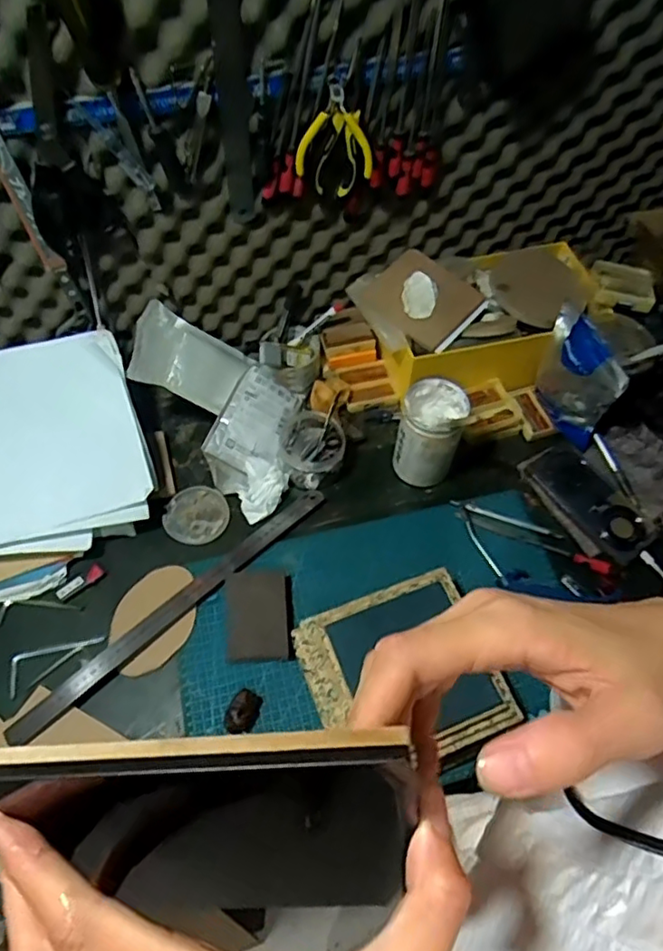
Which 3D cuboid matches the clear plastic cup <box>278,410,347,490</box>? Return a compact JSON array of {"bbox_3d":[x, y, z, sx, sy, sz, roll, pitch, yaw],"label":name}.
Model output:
[{"bbox_3d":[-0.024,-0.034,0.779,0.085,0.050,0.092,-2,60,-1],"label":"clear plastic cup"}]

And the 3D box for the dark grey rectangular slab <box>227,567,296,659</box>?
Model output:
[{"bbox_3d":[-0.082,0.151,0.684,0.074,0.026,0.108,-6,60,-4],"label":"dark grey rectangular slab"}]

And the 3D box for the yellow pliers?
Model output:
[{"bbox_3d":[0.003,-0.347,0.615,0.079,0.083,0.015,5,60,3],"label":"yellow pliers"}]

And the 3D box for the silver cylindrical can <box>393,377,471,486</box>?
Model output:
[{"bbox_3d":[0.118,-0.051,0.740,0.071,0.132,0.074,0,59,0],"label":"silver cylindrical can"}]

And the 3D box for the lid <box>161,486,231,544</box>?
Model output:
[{"bbox_3d":[-0.168,0.049,0.756,0.074,0.012,0.075,0,59,0],"label":"lid"}]

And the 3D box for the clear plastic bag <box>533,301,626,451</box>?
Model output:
[{"bbox_3d":[0.310,-0.124,0.785,0.037,0.153,0.132,-20,62,-11],"label":"clear plastic bag"}]

